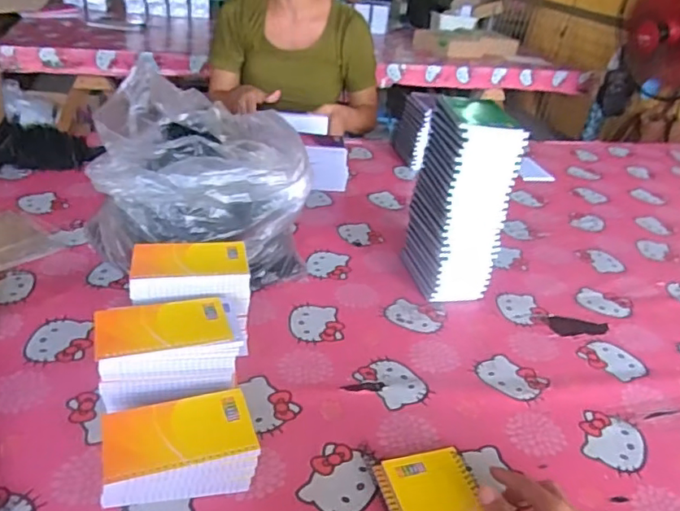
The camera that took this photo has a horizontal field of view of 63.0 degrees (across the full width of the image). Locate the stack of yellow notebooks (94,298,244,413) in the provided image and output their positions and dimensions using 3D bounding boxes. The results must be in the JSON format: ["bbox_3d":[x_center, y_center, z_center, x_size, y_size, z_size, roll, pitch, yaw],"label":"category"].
[{"bbox_3d":[-0.180,0.110,0.595,0.142,0.099,0.091,-1,32,-12],"label":"stack of yellow notebooks"}]

